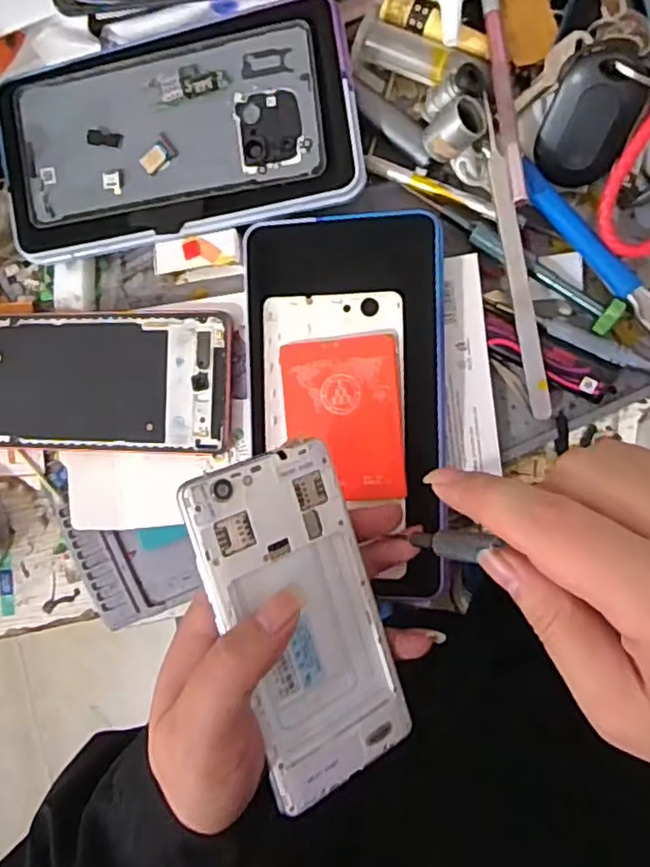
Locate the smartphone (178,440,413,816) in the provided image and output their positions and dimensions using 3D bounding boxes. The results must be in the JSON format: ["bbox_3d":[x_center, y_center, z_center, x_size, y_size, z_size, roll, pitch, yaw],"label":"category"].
[{"bbox_3d":[-0.008,0.077,0.272,0.069,0.006,0.140,-20,97,-30],"label":"smartphone"}]

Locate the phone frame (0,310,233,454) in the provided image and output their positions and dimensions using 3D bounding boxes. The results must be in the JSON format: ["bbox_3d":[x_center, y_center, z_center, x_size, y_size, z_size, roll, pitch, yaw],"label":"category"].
[{"bbox_3d":[-0.128,-0.029,0.356,0.159,0.011,0.074,2,90,10],"label":"phone frame"}]

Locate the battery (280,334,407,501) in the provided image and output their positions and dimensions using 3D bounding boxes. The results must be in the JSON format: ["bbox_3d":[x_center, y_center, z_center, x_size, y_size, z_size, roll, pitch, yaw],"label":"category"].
[{"bbox_3d":[0.009,-0.007,0.322,0.057,0.005,0.080,-5,89,10],"label":"battery"}]

